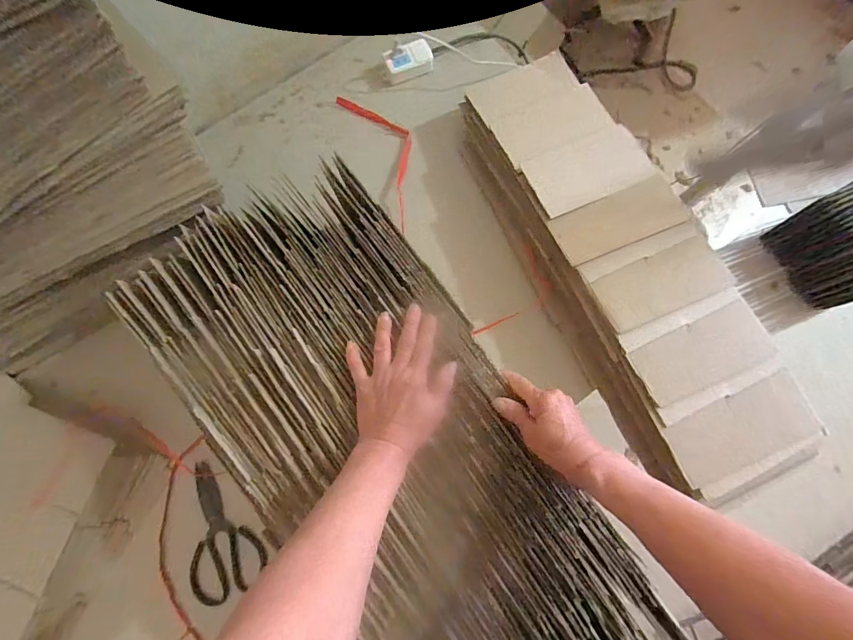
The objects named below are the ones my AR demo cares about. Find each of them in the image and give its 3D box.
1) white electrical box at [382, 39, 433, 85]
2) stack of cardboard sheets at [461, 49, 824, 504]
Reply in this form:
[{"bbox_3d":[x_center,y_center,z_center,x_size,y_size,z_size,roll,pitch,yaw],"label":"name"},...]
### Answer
[{"bbox_3d":[-0.031,-0.481,0.751,0.086,0.028,0.054,-17,80,-2],"label":"white electrical box"},{"bbox_3d":[0.296,-0.098,0.625,0.223,0.083,0.714,-26,81,-3],"label":"stack of cardboard sheets"}]

